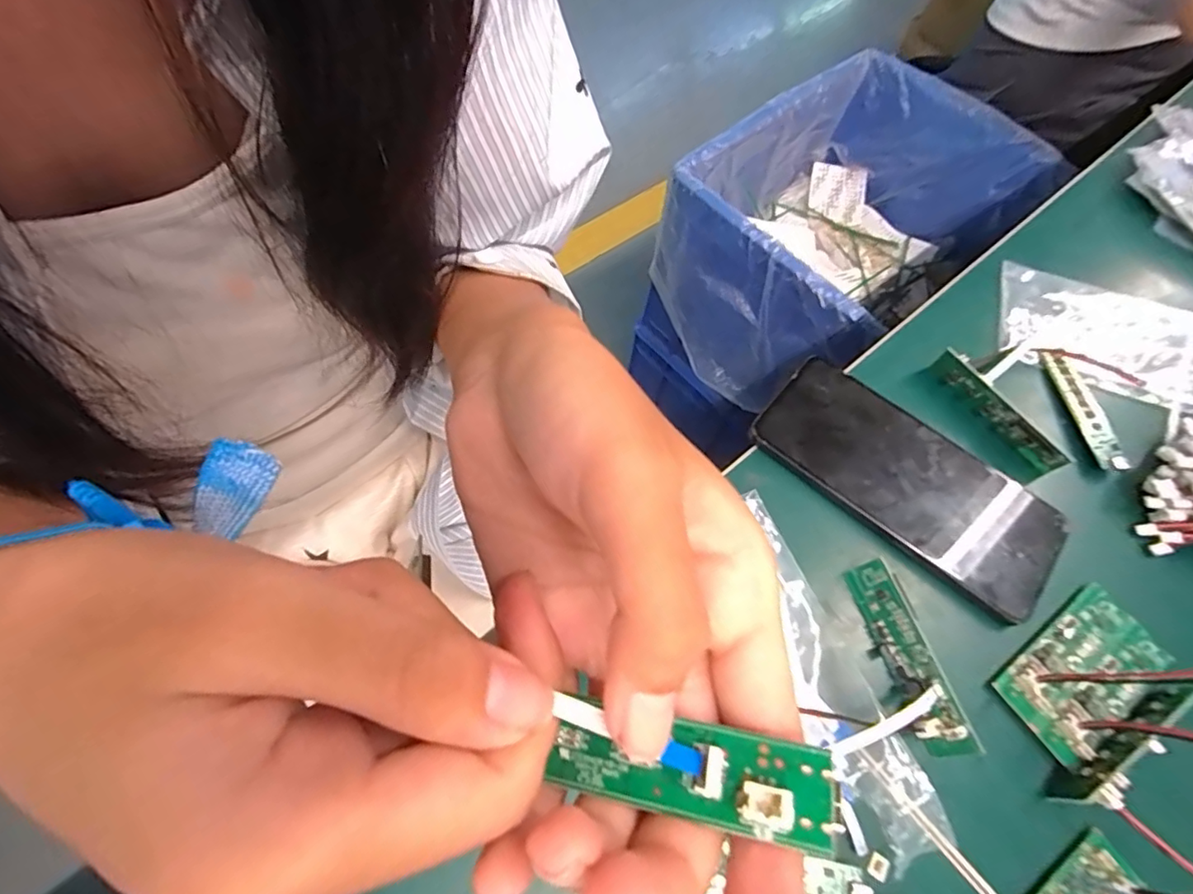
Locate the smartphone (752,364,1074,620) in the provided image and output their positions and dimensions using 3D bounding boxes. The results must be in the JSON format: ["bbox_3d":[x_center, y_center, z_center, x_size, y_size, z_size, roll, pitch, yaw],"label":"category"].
[{"bbox_3d":[0.161,0.016,0.291,0.152,0.008,0.070,38,67,13],"label":"smartphone"}]

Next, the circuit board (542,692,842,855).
[{"bbox_3d":[0.018,0.062,0.108,0.055,0.007,0.017,5,56,16],"label":"circuit board"}]

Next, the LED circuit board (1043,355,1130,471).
[{"bbox_3d":[0.283,-0.022,0.321,0.016,0.006,0.079,-11,61,12],"label":"LED circuit board"}]

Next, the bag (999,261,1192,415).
[{"bbox_3d":[0.328,-0.067,0.347,0.142,0.008,0.082,19,64,4],"label":"bag"}]

